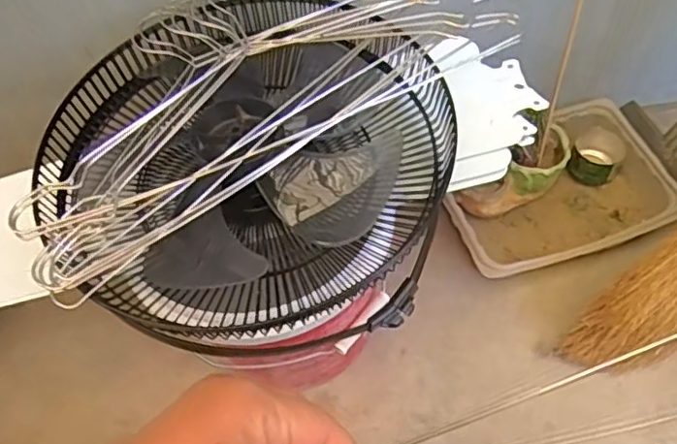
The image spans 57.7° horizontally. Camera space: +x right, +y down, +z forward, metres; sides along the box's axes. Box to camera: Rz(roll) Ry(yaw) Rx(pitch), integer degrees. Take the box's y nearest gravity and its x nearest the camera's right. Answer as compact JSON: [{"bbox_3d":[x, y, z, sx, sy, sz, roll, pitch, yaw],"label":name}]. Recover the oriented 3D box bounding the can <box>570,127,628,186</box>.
[{"bbox_3d":[0.362,-0.091,0.864,0.067,0.040,0.073,-2,59,3],"label":"can"}]

